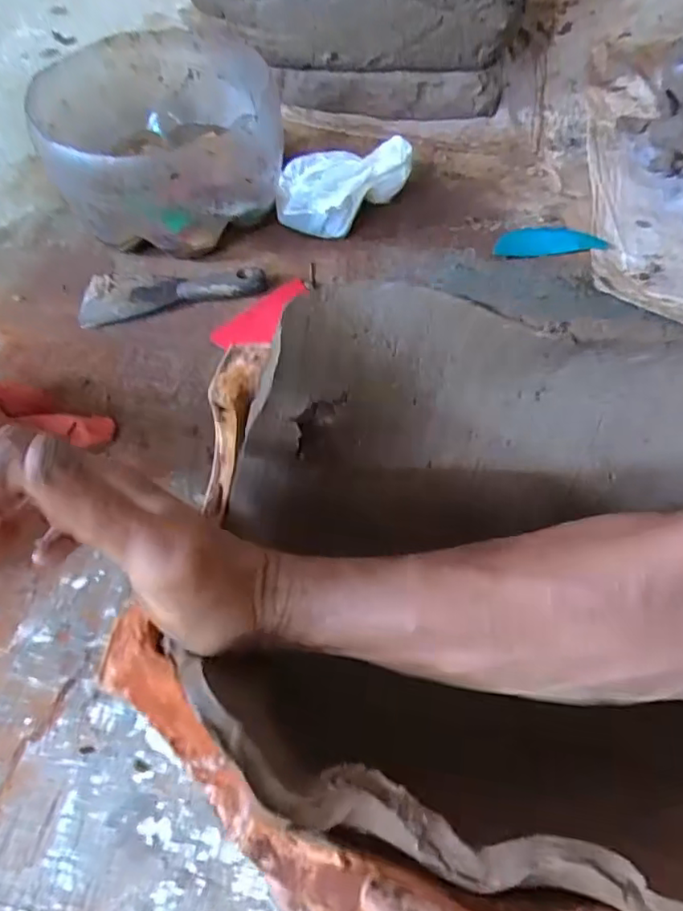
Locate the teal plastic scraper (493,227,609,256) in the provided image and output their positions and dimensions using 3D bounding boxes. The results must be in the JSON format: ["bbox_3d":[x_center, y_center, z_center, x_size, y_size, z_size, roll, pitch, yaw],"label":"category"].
[{"bbox_3d":[0.219,-0.232,0.616,0.119,0.009,0.042,-5,59,-2],"label":"teal plastic scraper"}]

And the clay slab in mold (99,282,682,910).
[{"bbox_3d":[0.066,0.058,0.288,0.318,0.120,0.264,12,60,8],"label":"clay slab in mold"}]

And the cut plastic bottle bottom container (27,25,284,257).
[{"bbox_3d":[-0.190,-0.327,0.620,0.241,0.122,0.245,-13,59,-7],"label":"cut plastic bottle bottom container"}]

